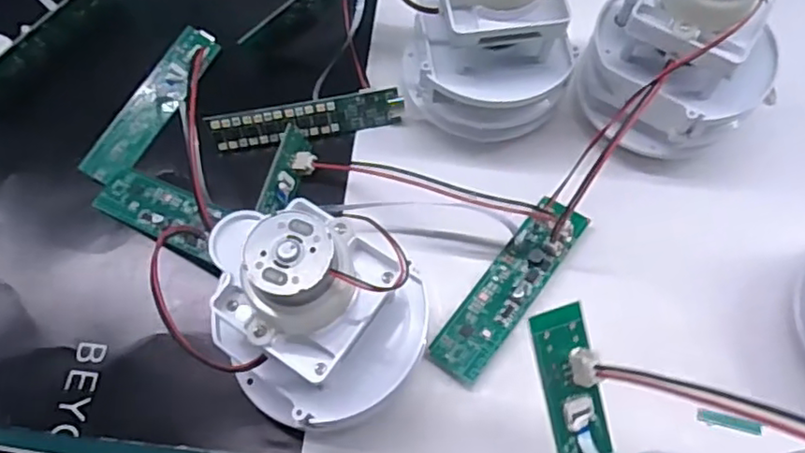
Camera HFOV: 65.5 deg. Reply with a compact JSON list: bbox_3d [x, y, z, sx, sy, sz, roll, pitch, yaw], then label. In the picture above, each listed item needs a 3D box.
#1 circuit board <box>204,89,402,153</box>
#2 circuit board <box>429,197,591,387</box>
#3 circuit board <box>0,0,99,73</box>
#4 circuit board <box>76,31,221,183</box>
[{"bbox_3d":[-0.041,-0.046,0.271,0.081,0.017,0.004,-10,35,-2],"label":"circuit board"},{"bbox_3d":[0.042,0.023,0.242,0.021,0.012,0.080,36,72,15],"label":"circuit board"},{"bbox_3d":[-0.166,-0.088,0.290,0.009,0.019,0.079,34,72,14],"label":"circuit board"},{"bbox_3d":[-0.111,-0.055,0.279,0.018,0.011,0.082,24,70,11],"label":"circuit board"}]

